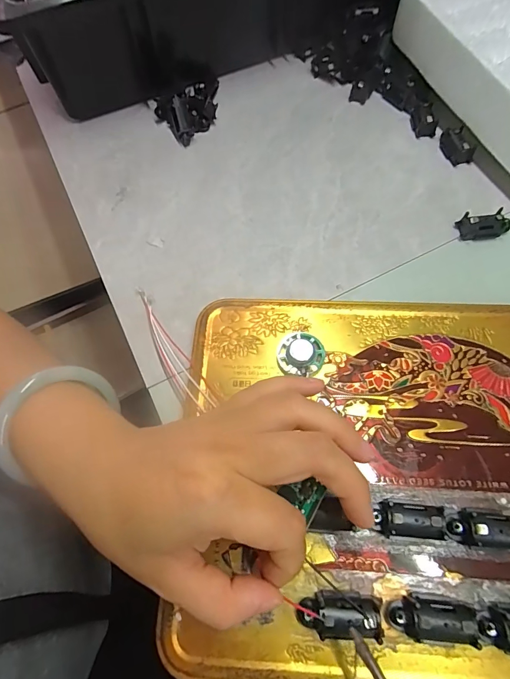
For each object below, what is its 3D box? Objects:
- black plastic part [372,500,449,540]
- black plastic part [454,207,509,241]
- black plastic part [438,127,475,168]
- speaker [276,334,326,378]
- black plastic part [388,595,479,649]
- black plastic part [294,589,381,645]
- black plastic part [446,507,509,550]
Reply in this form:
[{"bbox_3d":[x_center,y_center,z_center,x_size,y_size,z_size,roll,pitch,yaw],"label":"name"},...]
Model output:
[{"bbox_3d":[0.073,0.086,0.182,0.035,0.014,0.014,6,65,6],"label":"black plastic part"},{"bbox_3d":[0.160,-0.080,0.271,0.031,0.013,0.016,-10,64,-1],"label":"black plastic part"},{"bbox_3d":[0.158,-0.153,0.305,0.016,0.016,0.033,-14,65,-4],"label":"black plastic part"},{"bbox_3d":[0.026,0.008,0.225,0.027,0.009,0.024,-1,64,3],"label":"speaker"},{"bbox_3d":[0.076,0.121,0.166,0.033,0.013,0.016,4,65,5],"label":"black plastic part"},{"bbox_3d":[0.036,0.121,0.168,0.034,0.013,0.019,-4,64,1],"label":"black plastic part"},{"bbox_3d":[0.107,0.088,0.179,0.033,0.014,0.015,7,65,6],"label":"black plastic part"}]

